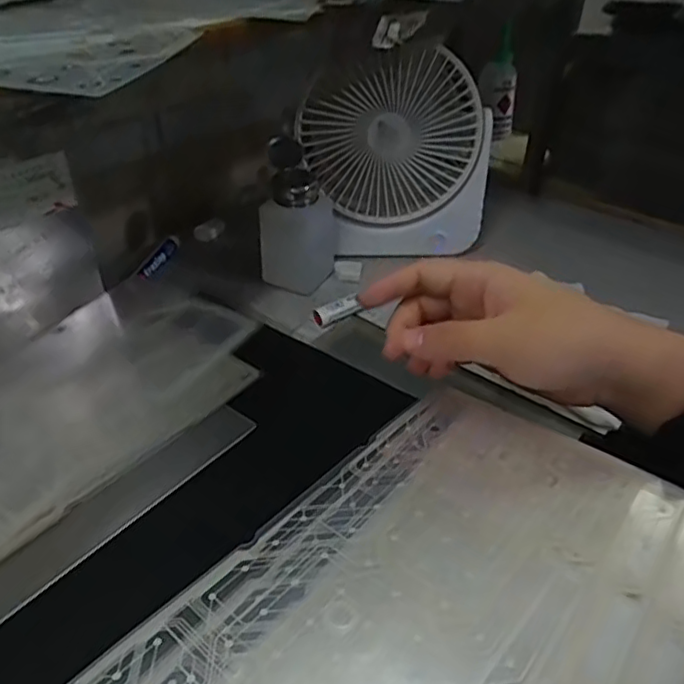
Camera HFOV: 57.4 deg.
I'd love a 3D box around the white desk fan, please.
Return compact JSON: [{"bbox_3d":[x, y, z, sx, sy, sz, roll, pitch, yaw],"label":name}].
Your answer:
[{"bbox_3d":[0.046,-0.180,0.596,0.171,0.180,0.085,-5,37,-7],"label":"white desk fan"}]

